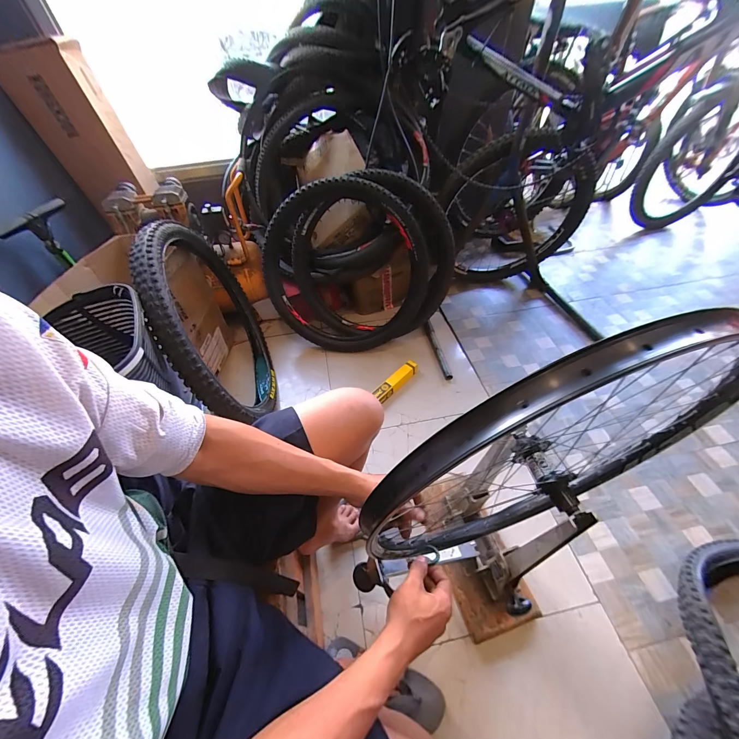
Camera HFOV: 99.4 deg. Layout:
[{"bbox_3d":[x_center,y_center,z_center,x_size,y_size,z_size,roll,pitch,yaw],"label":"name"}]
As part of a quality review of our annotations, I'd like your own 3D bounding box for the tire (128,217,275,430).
[{"bbox_3d":[-0.498,-0.161,1.066,0.074,0.650,0.718,-20,34,-1],"label":"tire"}]

